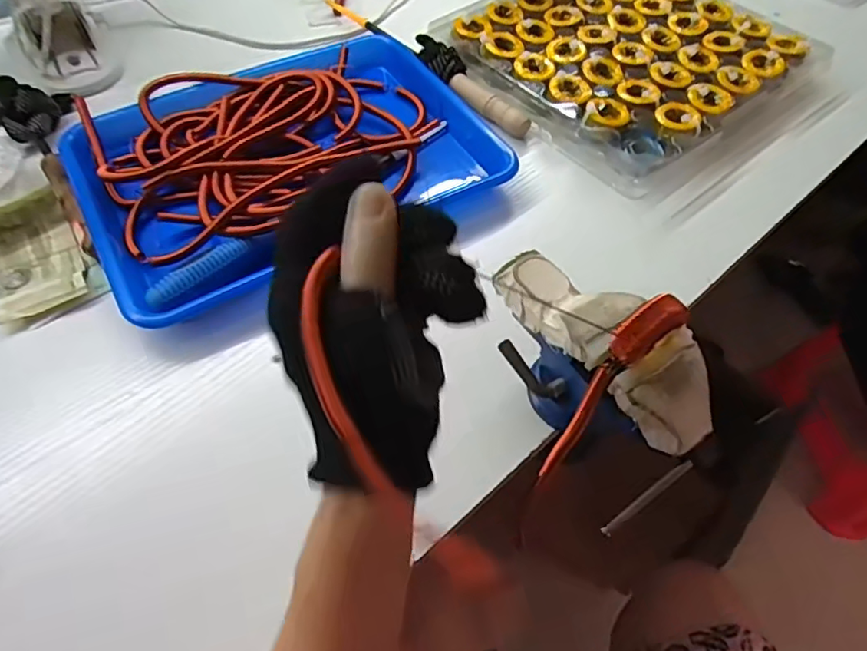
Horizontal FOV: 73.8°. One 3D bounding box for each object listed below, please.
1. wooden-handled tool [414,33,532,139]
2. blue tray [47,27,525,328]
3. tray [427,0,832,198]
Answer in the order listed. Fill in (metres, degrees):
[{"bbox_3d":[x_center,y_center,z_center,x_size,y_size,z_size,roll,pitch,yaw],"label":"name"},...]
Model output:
[{"bbox_3d":[0.032,-0.234,0.565,0.038,0.030,0.156,-31,63,-20],"label":"wooden-handled tool"},{"bbox_3d":[-0.131,-0.153,0.513,0.338,0.033,0.256,-27,62,-19],"label":"blue tray"},{"bbox_3d":[0.196,-0.282,0.591,0.280,0.034,0.282,-36,65,-23],"label":"tray"}]

